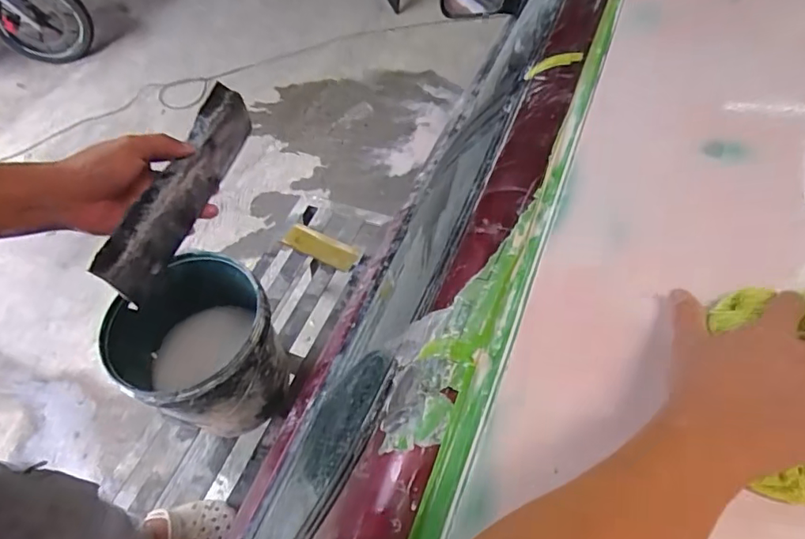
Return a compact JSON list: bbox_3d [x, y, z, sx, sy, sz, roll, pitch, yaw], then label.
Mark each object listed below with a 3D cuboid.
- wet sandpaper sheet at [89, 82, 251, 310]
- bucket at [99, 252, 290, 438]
[{"bbox_3d":[-0.208,-0.075,0.505,0.017,0.074,0.224,16,64,13],"label":"wet sandpaper sheet"},{"bbox_3d":[-0.425,0.171,1.137,0.305,0.292,0.324,-1,56,1],"label":"bucket"}]

